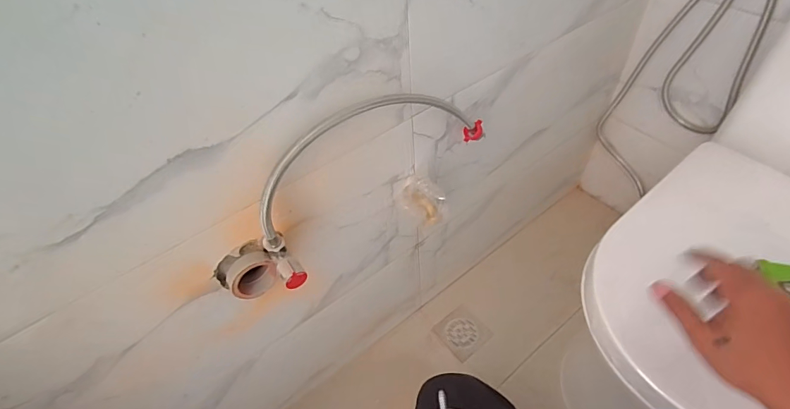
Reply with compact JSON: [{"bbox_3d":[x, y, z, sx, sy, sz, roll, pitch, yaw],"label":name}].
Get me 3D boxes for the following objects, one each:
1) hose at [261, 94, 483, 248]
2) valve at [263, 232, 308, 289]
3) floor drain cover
[{"bbox_3d":[-0.015,-0.076,0.525,0.353,0.147,0.038,-25,50,-33],"label":"hose"},{"bbox_3d":[-0.136,0.058,0.482,0.027,0.055,0.068,-32,54,-21],"label":"valve"},{"bbox_3d":[0.151,0.286,0.910,0.099,0.011,0.101,-32,53,-21],"label":"floor drain cover"}]

